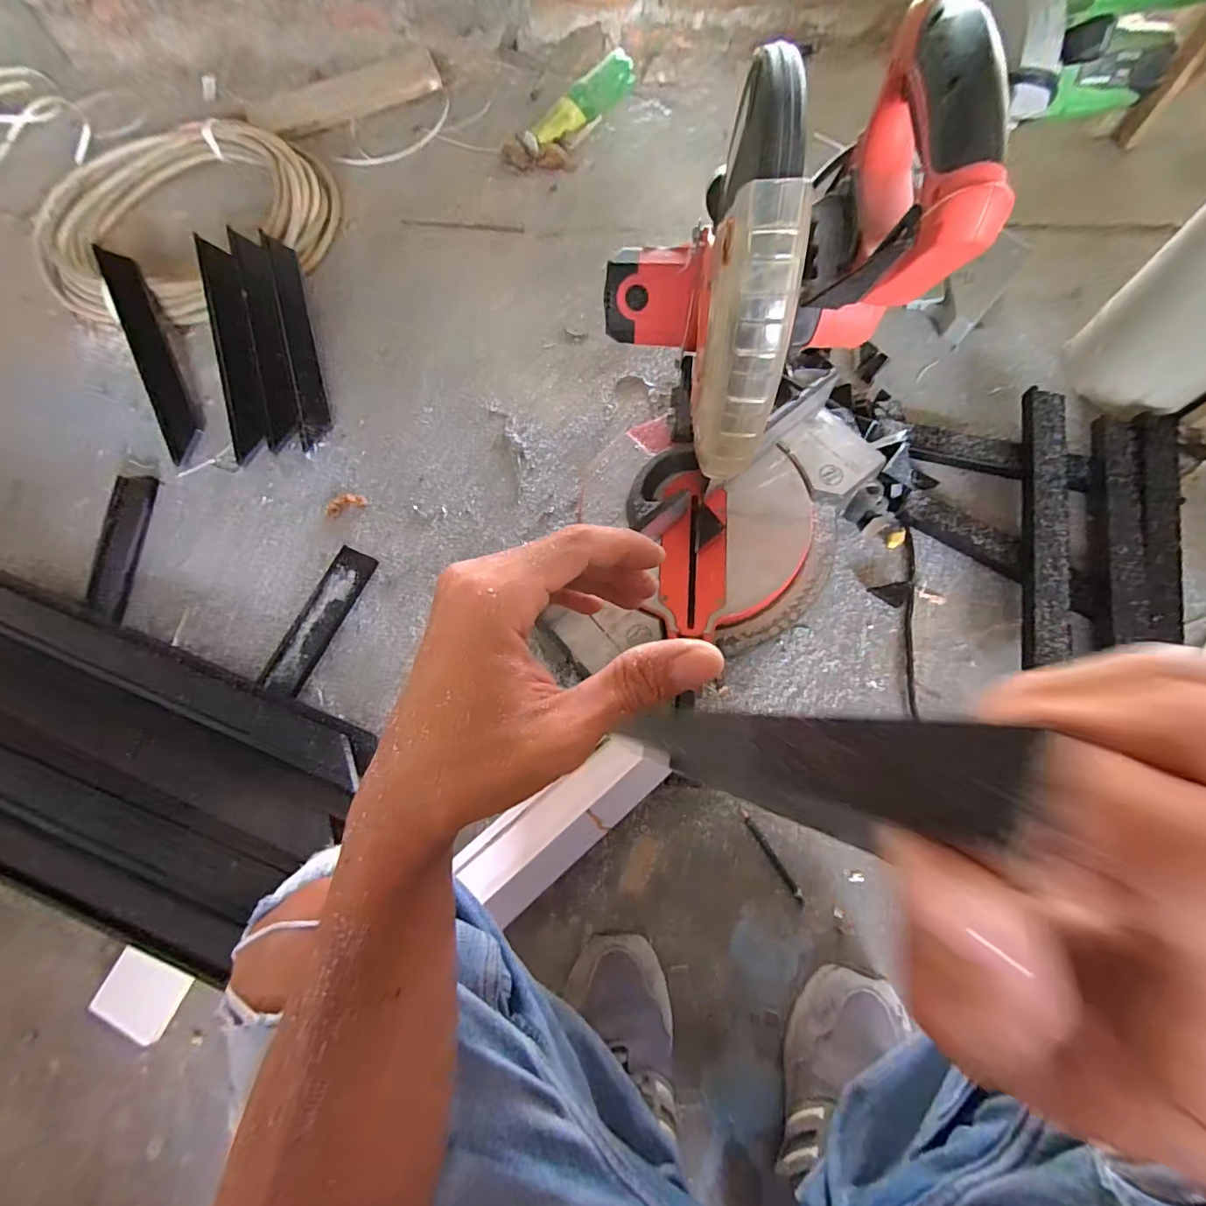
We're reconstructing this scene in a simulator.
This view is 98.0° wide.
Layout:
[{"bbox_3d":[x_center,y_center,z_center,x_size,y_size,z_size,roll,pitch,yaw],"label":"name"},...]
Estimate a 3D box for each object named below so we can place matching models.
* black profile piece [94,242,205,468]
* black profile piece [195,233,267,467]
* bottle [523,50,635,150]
[{"bbox_3d":[-0.663,-0.366,0.768,0.057,0.028,0.342,-23,86,-5],"label":"black profile piece"},{"bbox_3d":[-0.539,-0.364,0.763,0.062,0.030,0.327,-13,86,-2],"label":"black profile piece"},{"bbox_3d":[-0.040,-0.808,0.859,0.208,0.054,0.037,-35,74,5],"label":"bottle"}]

